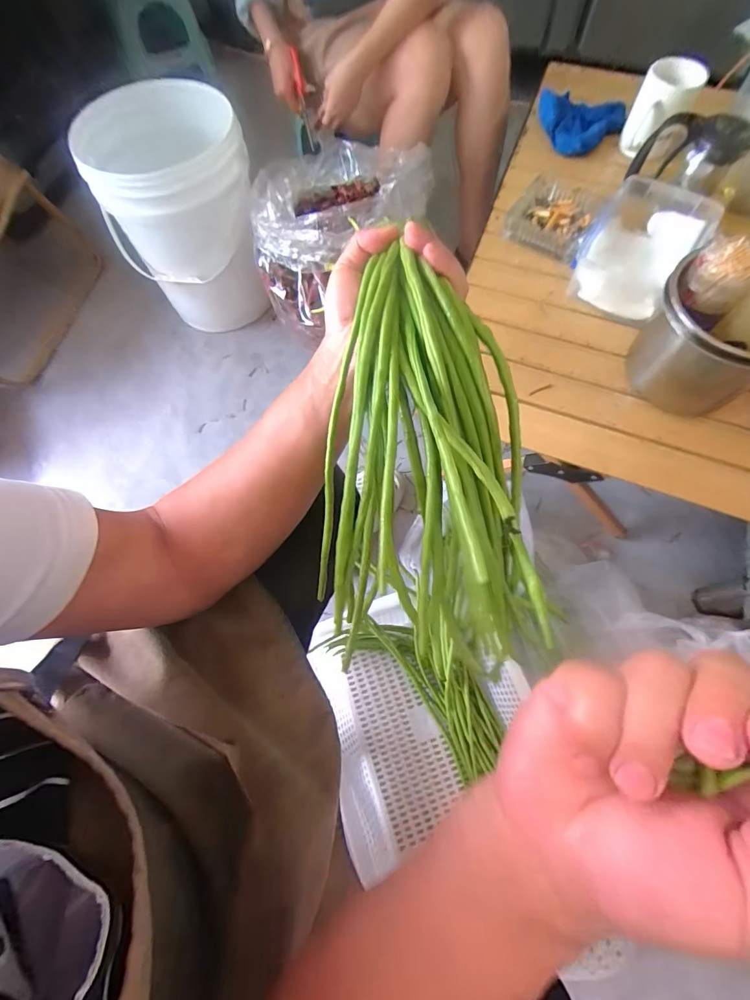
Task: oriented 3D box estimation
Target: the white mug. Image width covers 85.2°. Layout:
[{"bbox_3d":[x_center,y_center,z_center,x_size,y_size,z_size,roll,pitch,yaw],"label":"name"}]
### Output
[{"bbox_3d":[0.448,-0.616,0.647,0.084,0.099,0.093,26,72,11],"label":"white mug"}]

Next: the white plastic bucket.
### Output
[{"bbox_3d":[-0.410,-0.602,0.917,0.309,0.373,0.293,0,69,1],"label":"white plastic bucket"}]

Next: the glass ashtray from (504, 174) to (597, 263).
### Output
[{"bbox_3d":[0.273,-0.433,0.631,0.119,0.038,0.137,29,72,12],"label":"glass ashtray"}]

